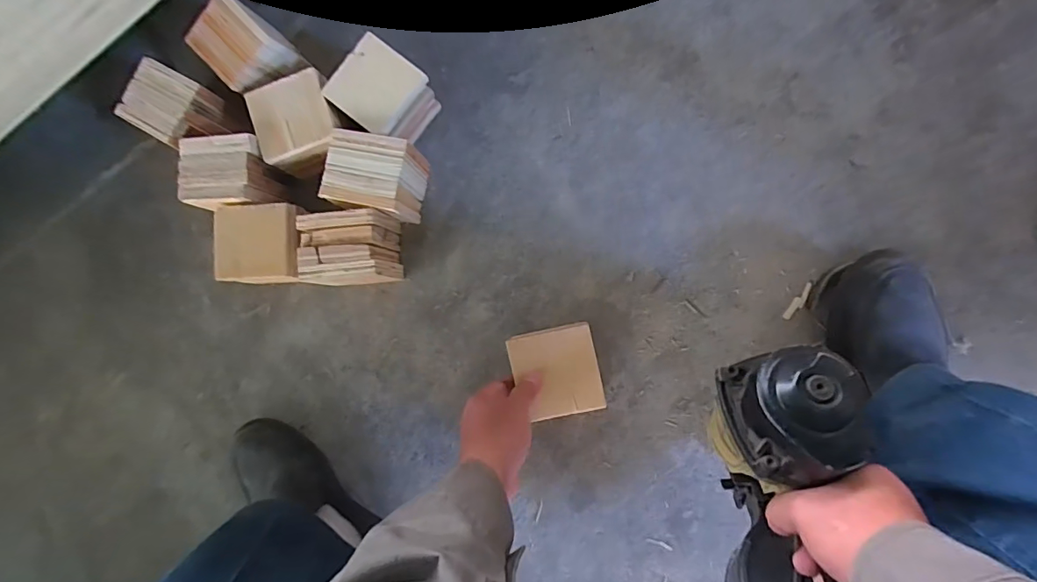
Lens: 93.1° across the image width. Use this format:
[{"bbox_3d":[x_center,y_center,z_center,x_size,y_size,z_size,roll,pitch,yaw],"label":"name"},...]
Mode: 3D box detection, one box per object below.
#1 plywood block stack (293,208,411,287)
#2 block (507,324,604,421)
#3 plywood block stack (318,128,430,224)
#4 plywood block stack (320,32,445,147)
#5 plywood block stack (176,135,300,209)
[{"bbox_3d":[-0.202,-0.047,0.603,0.099,0.091,0.089,-7,86,8],"label":"plywood block stack"},{"bbox_3d":[0.040,0.087,0.529,0.090,0.015,0.092,-12,85,8],"label":"block"},{"bbox_3d":[-0.172,-0.135,0.606,0.099,0.091,0.090,12,89,9],"label":"plywood block stack"},{"bbox_3d":[-0.162,-0.238,0.609,0.104,0.078,0.090,38,93,9],"label":"plywood block stack"},{"bbox_3d":[-0.362,-0.146,0.636,0.109,0.080,0.089,-3,87,8],"label":"plywood block stack"}]

